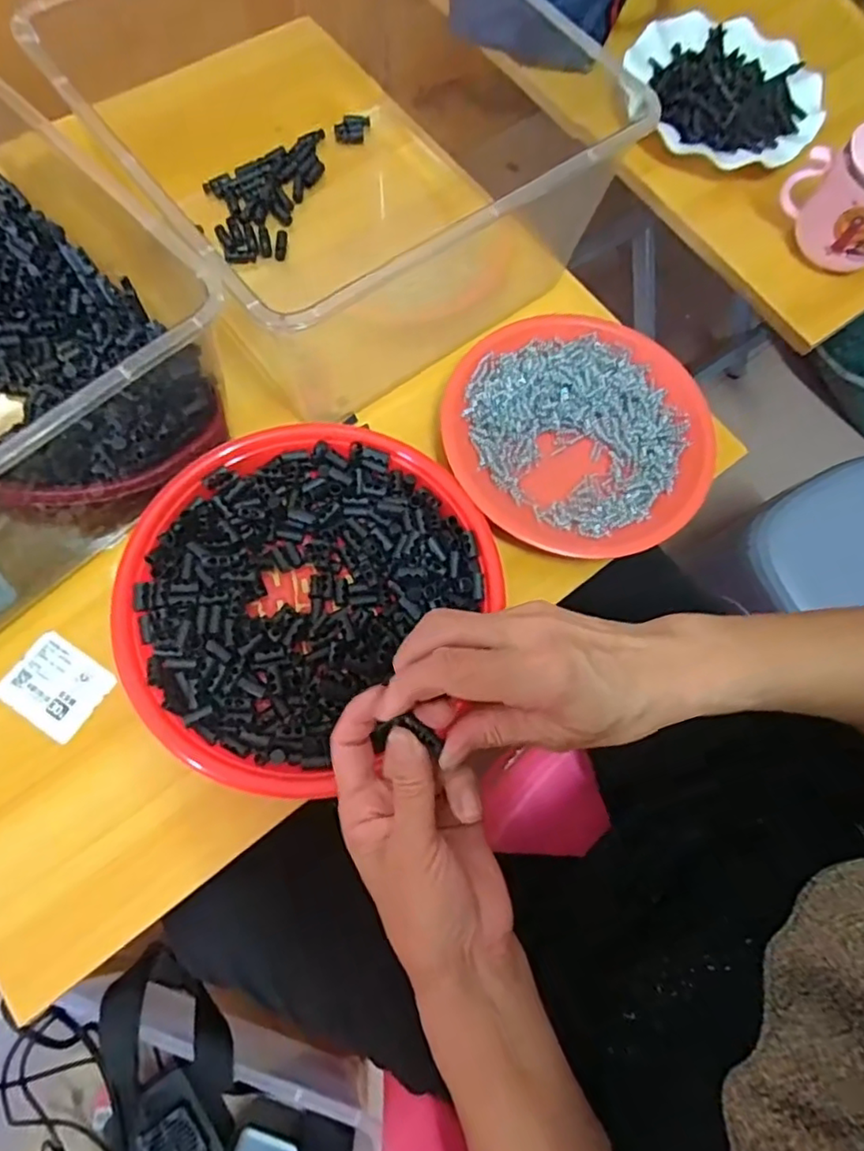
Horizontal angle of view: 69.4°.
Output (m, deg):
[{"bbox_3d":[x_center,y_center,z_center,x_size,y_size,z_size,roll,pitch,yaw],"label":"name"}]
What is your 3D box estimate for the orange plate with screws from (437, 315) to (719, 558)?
[{"bbox_3d":[0.108,-0.103,0.460,0.184,0.026,0.188,1,72,-2],"label":"orange plate with screws"}]

